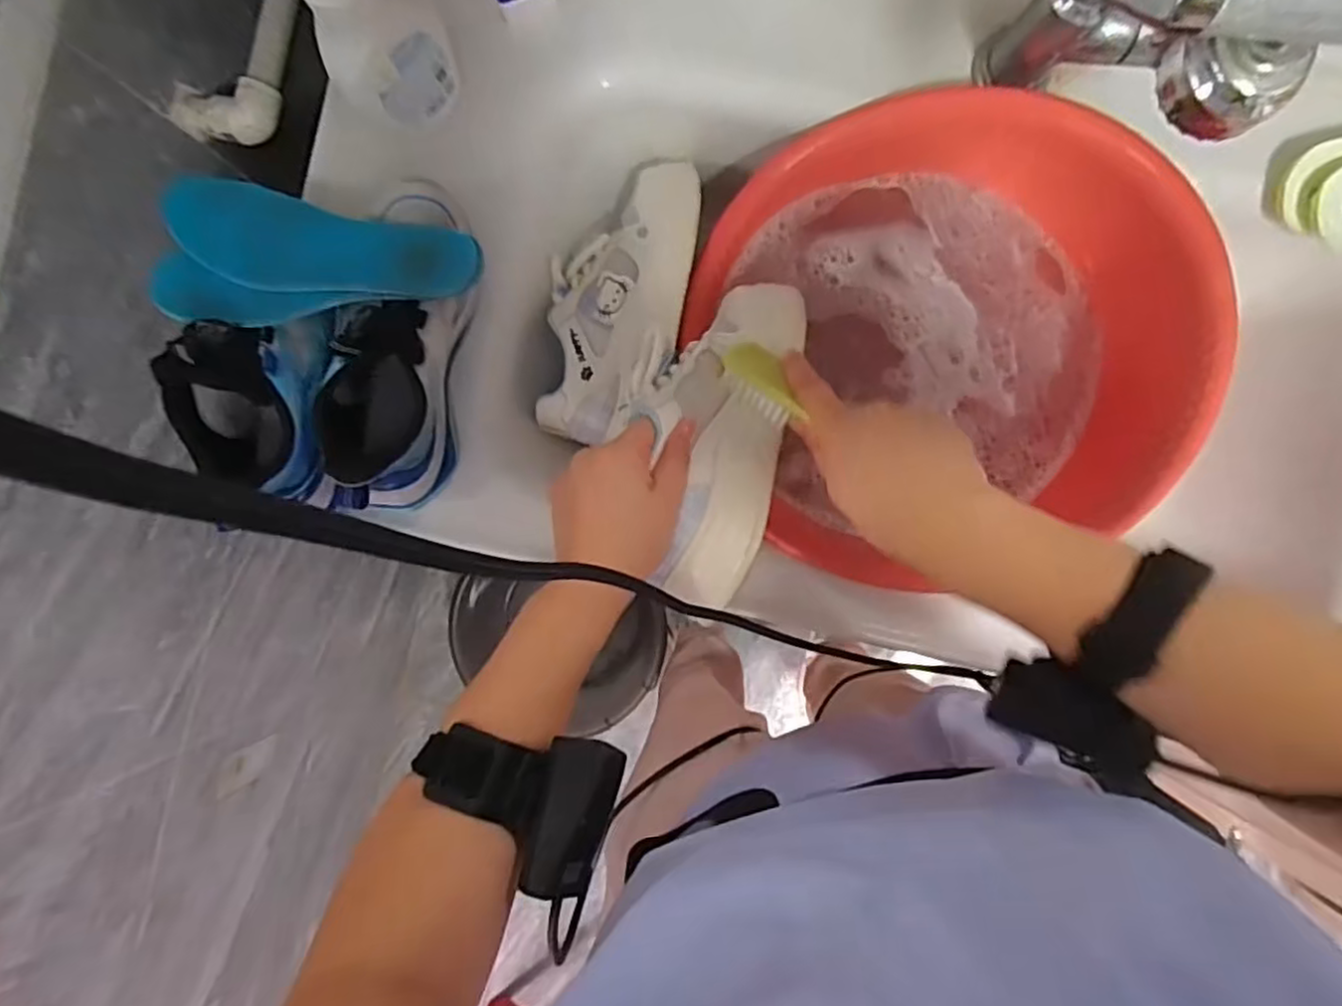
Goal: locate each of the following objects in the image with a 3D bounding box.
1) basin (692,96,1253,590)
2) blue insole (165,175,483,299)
[{"bbox_3d":[0.185,-0.133,0.511,0.311,0.122,0.315,0,90,2],"label":"basin"},{"bbox_3d":[-0.230,-0.166,0.465,0.204,0.014,0.065,14,90,2],"label":"blue insole"}]

